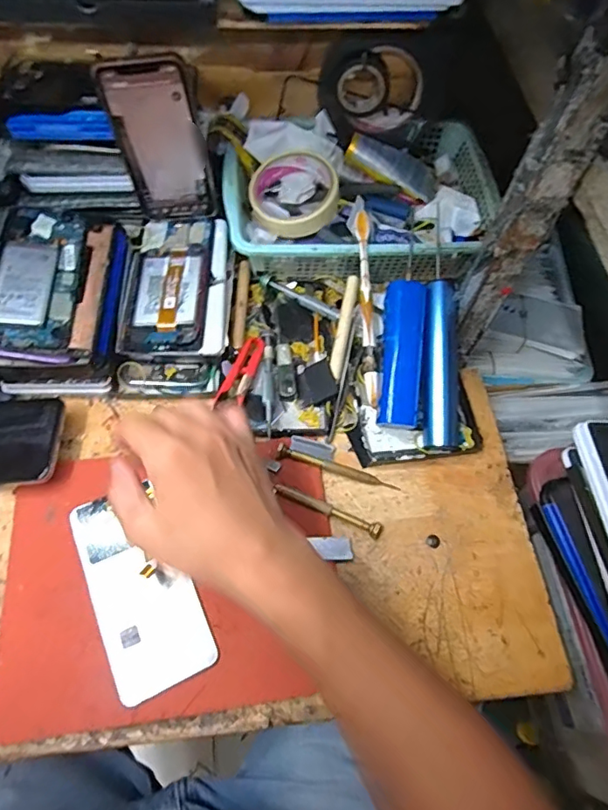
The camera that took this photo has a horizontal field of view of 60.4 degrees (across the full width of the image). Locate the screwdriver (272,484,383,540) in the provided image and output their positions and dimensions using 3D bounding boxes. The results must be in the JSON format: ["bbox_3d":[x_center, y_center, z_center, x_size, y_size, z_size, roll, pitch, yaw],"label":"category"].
[{"bbox_3d":[0.020,0.090,0.442,0.096,0.014,0.012,21,63,8],"label":"screwdriver"}]

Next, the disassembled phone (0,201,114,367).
[{"bbox_3d":[-0.229,-0.114,0.474,0.091,0.018,0.170,6,64,-14],"label":"disassembled phone"}]

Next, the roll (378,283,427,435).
[{"bbox_3d":[0.089,-0.045,0.473,0.037,0.029,0.132,5,85,0],"label":"roll"}]

